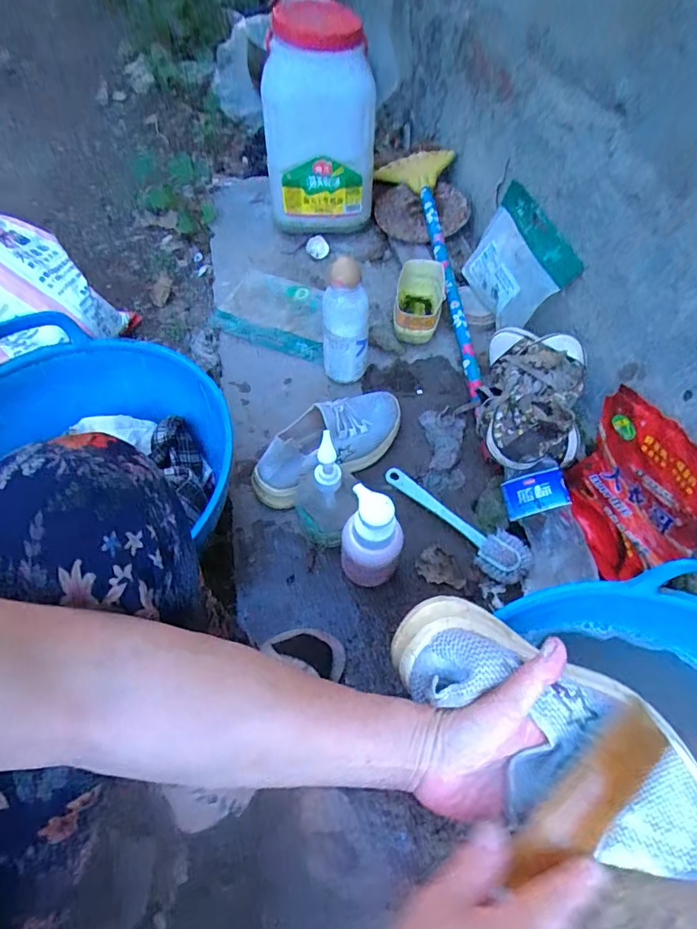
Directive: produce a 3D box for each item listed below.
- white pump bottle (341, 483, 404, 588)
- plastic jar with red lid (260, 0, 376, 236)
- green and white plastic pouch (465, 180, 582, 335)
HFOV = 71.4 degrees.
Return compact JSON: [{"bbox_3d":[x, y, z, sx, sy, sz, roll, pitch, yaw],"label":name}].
[{"bbox_3d":[0.025,0.092,0.534,0.065,0.148,0.053,17,58,9],"label":"white pump bottle"},{"bbox_3d":[-0.056,-0.605,0.860,0.185,0.300,0.182,1,57,-1],"label":"plastic jar with red lid"},{"bbox_3d":[0.262,-0.335,0.787,0.030,0.150,0.231,6,52,-29],"label":"green and white plastic pouch"}]

